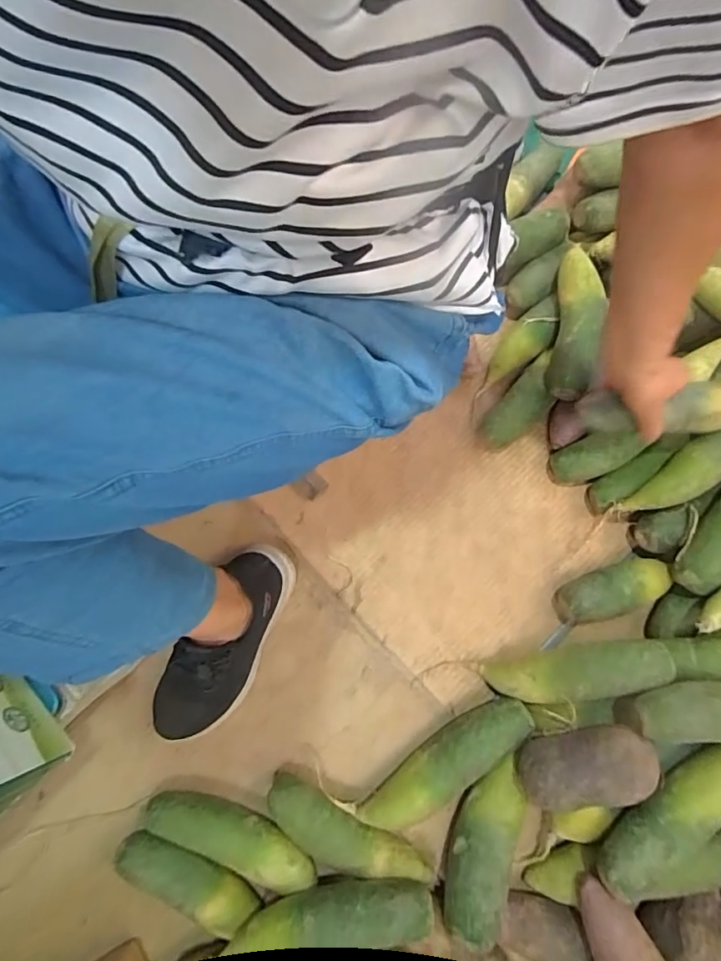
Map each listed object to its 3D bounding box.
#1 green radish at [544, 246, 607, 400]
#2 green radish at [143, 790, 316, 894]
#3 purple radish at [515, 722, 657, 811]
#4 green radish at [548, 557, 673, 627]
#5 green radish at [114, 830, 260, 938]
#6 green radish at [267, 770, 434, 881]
[{"bbox_3d":[0.265,-0.202,0.611,0.045,0.061,0.190,5,76,3],"label":"green radish"},{"bbox_3d":[-0.143,0.389,0.543,0.194,0.049,0.055,24,78,6],"label":"green radish"},{"bbox_3d":[0.225,0.290,0.504,0.126,0.071,0.064,-12,76,-1],"label":"purple radish"},{"bbox_3d":[0.299,0.130,0.590,0.125,0.058,0.056,-20,77,-4],"label":"green radish"},{"bbox_3d":[-0.185,0.426,0.529,0.159,0.045,0.050,28,78,7],"label":"green radish"},{"bbox_3d":[-0.017,0.386,0.536,0.187,0.049,0.050,27,78,7],"label":"green radish"}]

